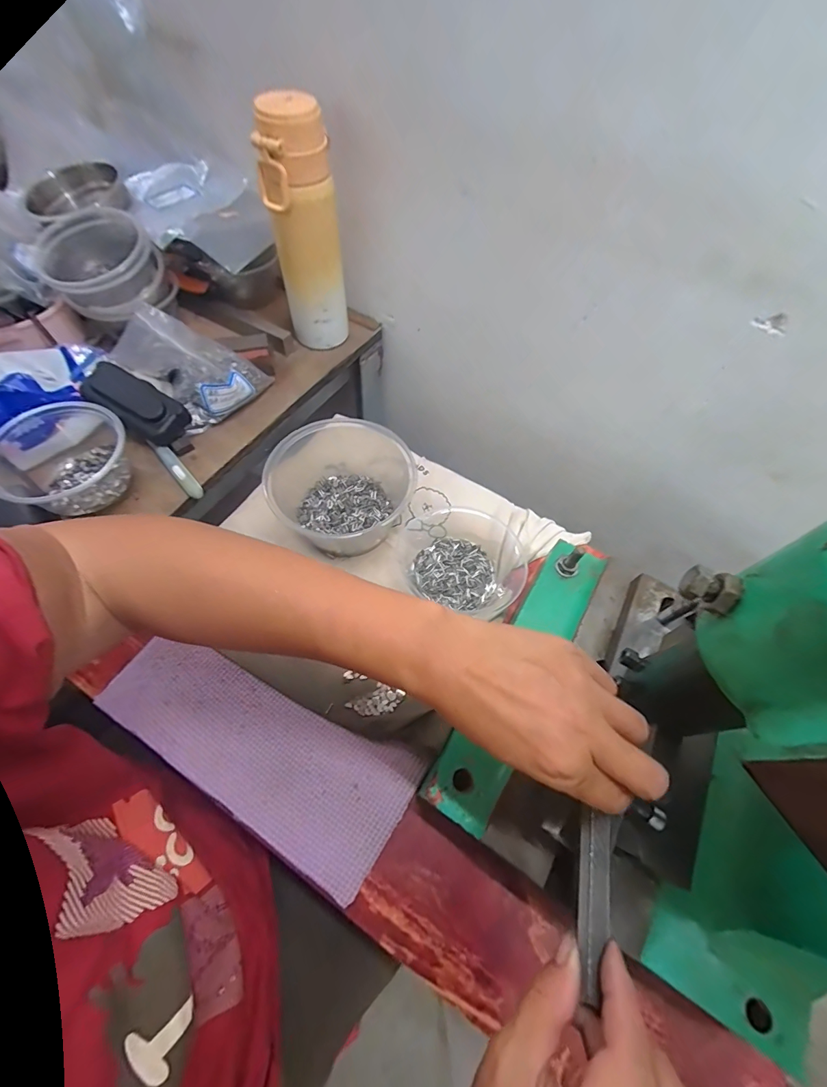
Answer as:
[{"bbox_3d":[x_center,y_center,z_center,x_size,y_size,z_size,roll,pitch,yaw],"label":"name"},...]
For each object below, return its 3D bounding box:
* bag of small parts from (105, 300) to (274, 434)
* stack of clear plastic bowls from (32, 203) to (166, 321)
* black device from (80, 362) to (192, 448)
[{"bbox_3d":[-0.240,-0.203,0.445,0.120,0.090,0.110,35,65,14],"label":"bag of small parts"},{"bbox_3d":[-0.345,-0.304,0.460,0.114,0.061,0.129,-34,69,-19],"label":"stack of clear plastic bowls"},{"bbox_3d":[-0.290,-0.147,0.427,0.102,0.029,0.051,36,64,-7],"label":"black device"}]

